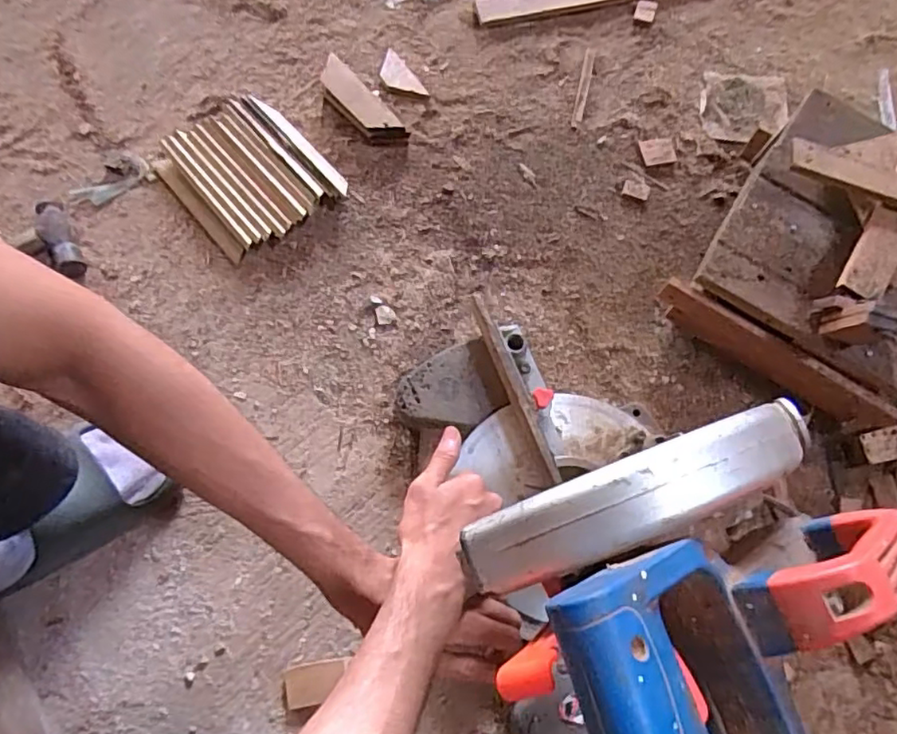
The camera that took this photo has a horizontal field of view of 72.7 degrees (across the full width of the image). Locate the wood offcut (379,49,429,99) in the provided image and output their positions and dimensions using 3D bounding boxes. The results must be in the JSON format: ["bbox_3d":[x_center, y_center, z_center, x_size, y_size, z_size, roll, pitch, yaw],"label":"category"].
[{"bbox_3d":[-0.064,-0.358,0.755,0.039,0.009,0.090,-32,75,-11],"label":"wood offcut"}]

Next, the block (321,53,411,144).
[{"bbox_3d":[-0.106,-0.307,0.720,0.041,0.025,0.141,-40,77,-13],"label":"block"}]

